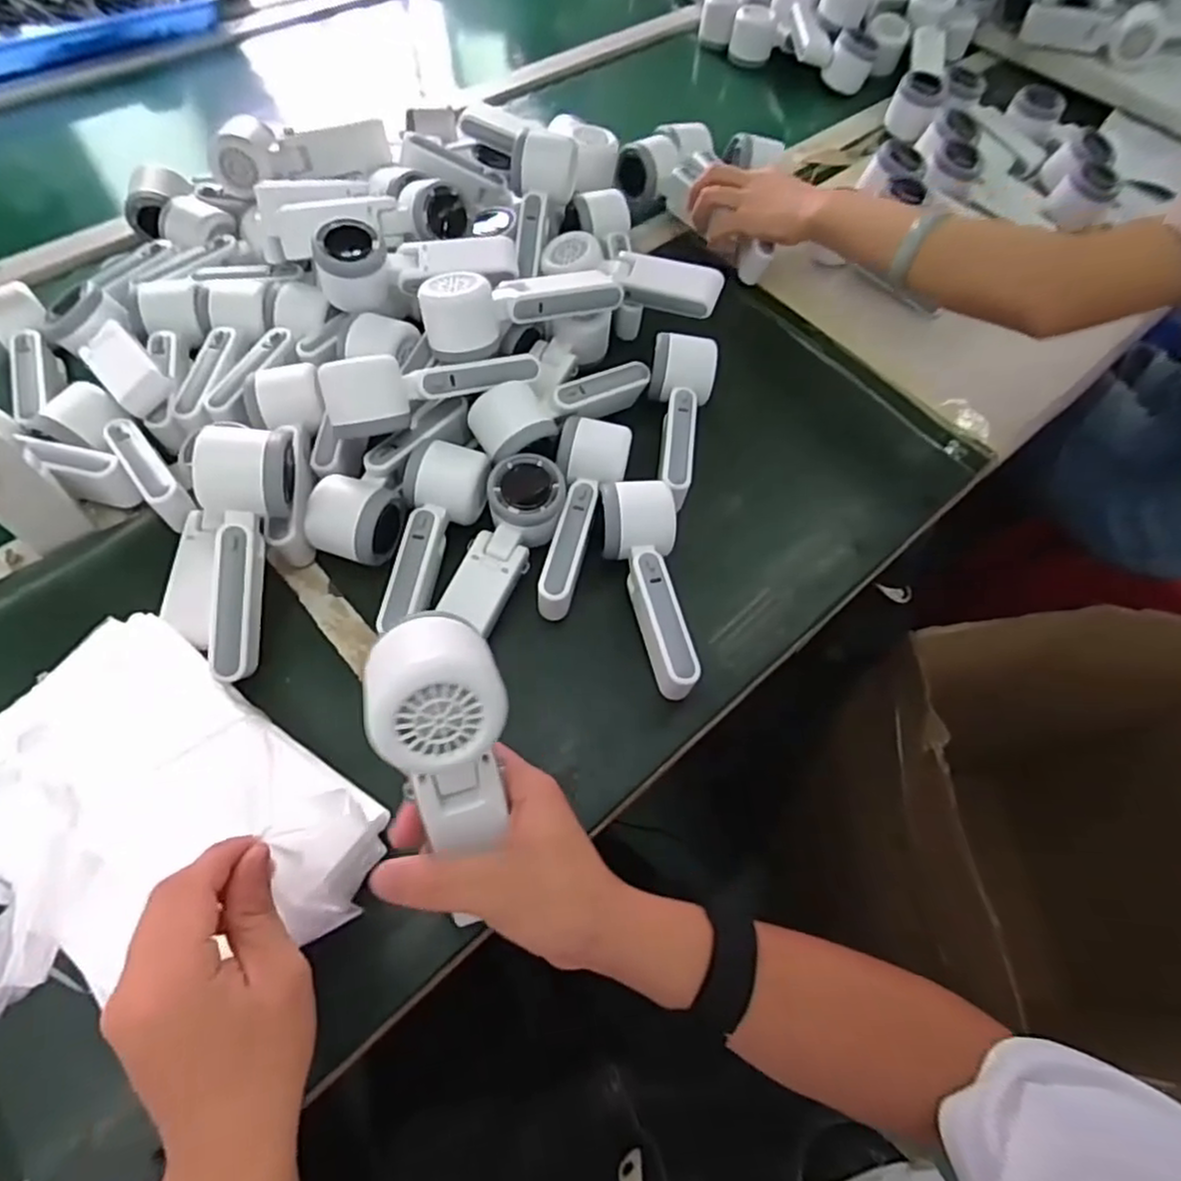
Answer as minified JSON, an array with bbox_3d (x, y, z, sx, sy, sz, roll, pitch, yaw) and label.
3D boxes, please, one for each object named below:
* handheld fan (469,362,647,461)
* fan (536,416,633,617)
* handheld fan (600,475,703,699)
[{"bbox_3d":[-0.016,-0.150,0.551,0.164,0.057,0.051,-27,66,-17],"label":"handheld fan"},{"bbox_3d":[-0.007,-0.056,0.511,0.054,0.050,0.154,10,61,2],"label":"fan"},{"bbox_3d":[0.042,0.000,0.488,0.052,0.059,0.156,-4,62,-6],"label":"handheld fan"}]

